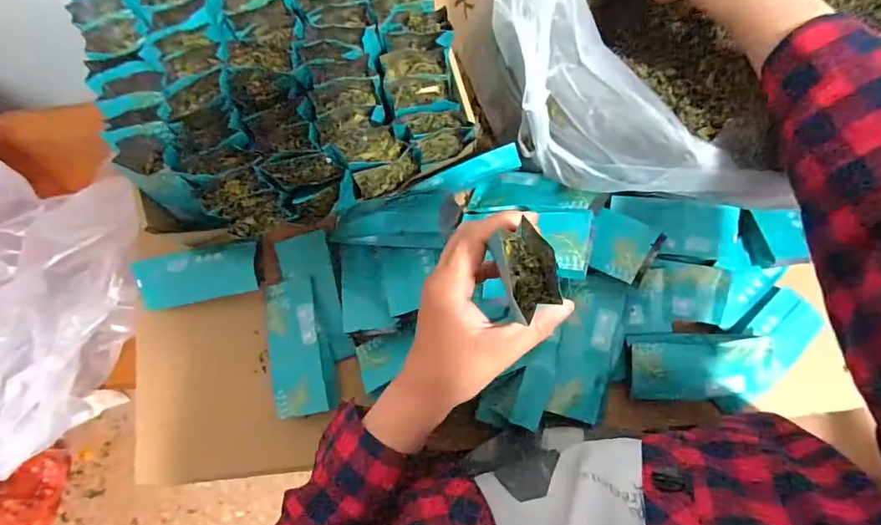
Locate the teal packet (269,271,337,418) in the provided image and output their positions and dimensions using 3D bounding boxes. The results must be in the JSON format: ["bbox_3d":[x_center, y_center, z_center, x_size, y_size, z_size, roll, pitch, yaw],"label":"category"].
[{"bbox_3d":[-0.140,0.082,0.458,0.060,0.007,0.132,-9,81,1],"label":"teal packet"}]

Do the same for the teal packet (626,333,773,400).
[{"bbox_3d":[0.245,0.096,0.432,0.128,0.012,0.059,-1,81,2],"label":"teal packet"}]

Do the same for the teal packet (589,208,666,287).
[{"bbox_3d":[0.163,-0.013,0.422,0.057,0.016,0.054,28,91,23],"label":"teal packet"}]

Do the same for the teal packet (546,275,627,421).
[{"bbox_3d":[0.135,0.077,0.428,0.056,0.024,0.129,9,82,4],"label":"teal packet"}]

